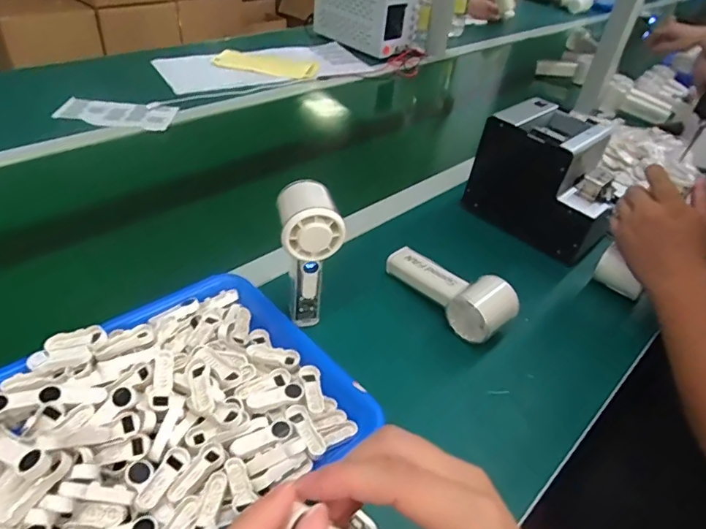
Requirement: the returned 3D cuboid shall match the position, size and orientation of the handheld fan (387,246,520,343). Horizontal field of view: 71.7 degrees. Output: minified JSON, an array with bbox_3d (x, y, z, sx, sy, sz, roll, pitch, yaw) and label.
[{"bbox_3d":[0.111,0.021,0.557,0.055,0.049,0.159,-24,48,-33],"label":"handheld fan"}]

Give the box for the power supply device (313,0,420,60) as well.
[{"bbox_3d":[0.031,-0.673,1.310,0.142,0.157,0.267,-24,48,-33],"label":"power supply device"}]

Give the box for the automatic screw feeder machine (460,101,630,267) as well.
[{"bbox_3d":[0.279,-0.120,0.684,0.136,0.146,0.186,-27,50,-35],"label":"automatic screw feeder machine"}]

